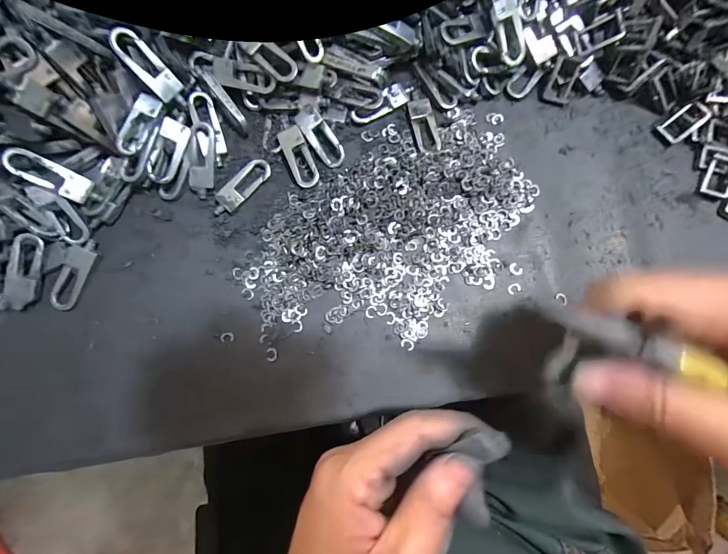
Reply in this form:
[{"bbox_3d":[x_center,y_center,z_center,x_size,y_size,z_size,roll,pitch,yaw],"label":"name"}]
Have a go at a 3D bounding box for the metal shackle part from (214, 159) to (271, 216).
[{"bbox_3d":[-0.078,-0.057,0.206,0.015,0.004,0.044,41,85,4],"label":"metal shackle part"}]

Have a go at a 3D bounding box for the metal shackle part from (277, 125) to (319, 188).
[{"bbox_3d":[-0.040,-0.074,0.205,0.014,0.005,0.037,-23,84,-2],"label":"metal shackle part"}]

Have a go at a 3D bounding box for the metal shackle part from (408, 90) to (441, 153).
[{"bbox_3d":[0.039,-0.101,0.214,0.016,0.004,0.043,-14,84,-1],"label":"metal shackle part"}]

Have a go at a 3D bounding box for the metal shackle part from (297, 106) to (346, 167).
[{"bbox_3d":[-0.027,-0.087,0.205,0.014,0.004,0.038,-37,105,-3],"label":"metal shackle part"}]

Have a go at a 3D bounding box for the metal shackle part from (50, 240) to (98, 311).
[{"bbox_3d":[-0.174,-0.002,0.196,0.017,0.004,0.044,21,84,3],"label":"metal shackle part"}]

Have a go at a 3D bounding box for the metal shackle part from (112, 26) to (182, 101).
[{"bbox_3d":[-0.123,-0.120,0.186,0.015,0.004,0.039,-44,114,-3],"label":"metal shackle part"}]

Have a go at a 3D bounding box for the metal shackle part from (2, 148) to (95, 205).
[{"bbox_3d":[-0.179,-0.058,0.187,0.038,0.005,0.015,29,85,-30],"label":"metal shackle part"}]

